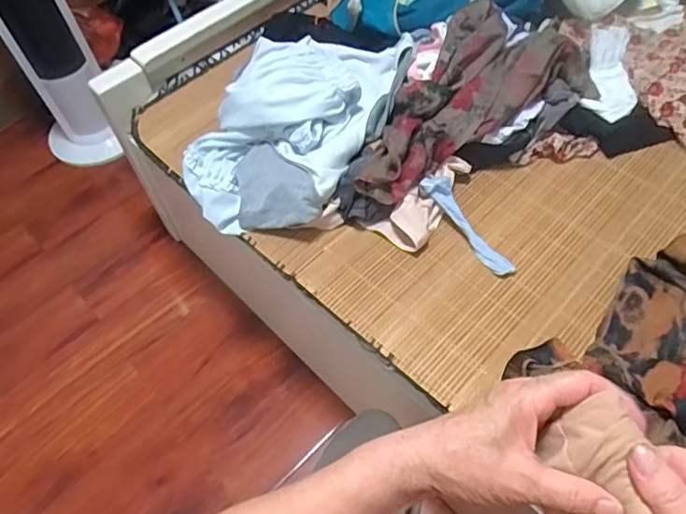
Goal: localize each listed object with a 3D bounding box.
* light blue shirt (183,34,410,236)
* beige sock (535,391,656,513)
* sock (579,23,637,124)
[{"bbox_3d":[-0.069,-0.228,0.883,0.243,0.138,0.399,27,62,21],"label":"light blue shirt"},{"bbox_3d":[0.145,0.131,0.308,0.053,0.034,0.090,-3,55,3],"label":"beige sock"},{"bbox_3d":[0.479,-0.324,0.961,0.087,0.039,0.246,14,58,14],"label":"sock"}]

